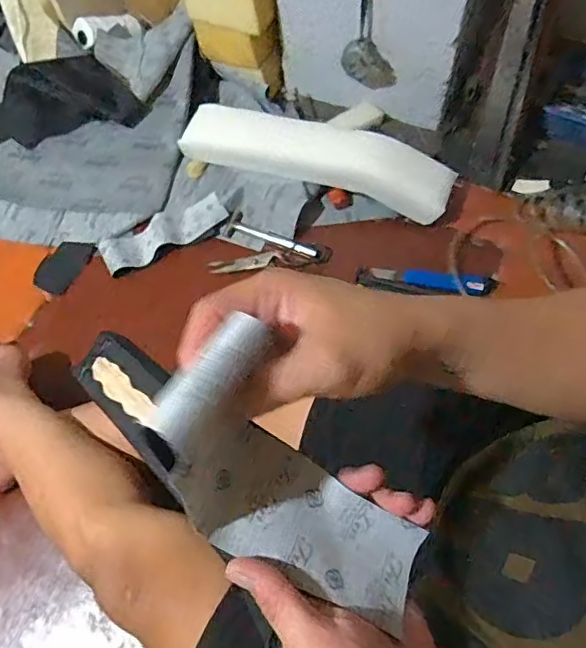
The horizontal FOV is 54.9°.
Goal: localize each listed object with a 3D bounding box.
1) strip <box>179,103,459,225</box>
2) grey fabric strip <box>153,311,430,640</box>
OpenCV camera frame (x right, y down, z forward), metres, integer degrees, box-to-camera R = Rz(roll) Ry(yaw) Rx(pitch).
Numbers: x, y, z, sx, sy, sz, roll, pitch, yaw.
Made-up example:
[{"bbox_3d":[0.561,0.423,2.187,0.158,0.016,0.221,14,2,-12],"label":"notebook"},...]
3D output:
[{"bbox_3d":[0.038,-0.287,0.985,0.477,0.086,0.089,15,65,11],"label":"strip"},{"bbox_3d":[-0.008,0.092,0.315,0.083,0.198,0.074,-43,30,-17],"label":"grey fabric strip"}]

